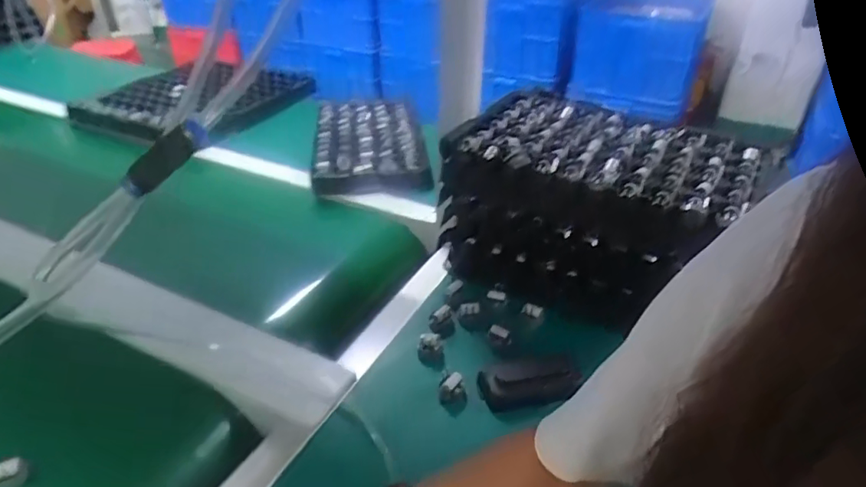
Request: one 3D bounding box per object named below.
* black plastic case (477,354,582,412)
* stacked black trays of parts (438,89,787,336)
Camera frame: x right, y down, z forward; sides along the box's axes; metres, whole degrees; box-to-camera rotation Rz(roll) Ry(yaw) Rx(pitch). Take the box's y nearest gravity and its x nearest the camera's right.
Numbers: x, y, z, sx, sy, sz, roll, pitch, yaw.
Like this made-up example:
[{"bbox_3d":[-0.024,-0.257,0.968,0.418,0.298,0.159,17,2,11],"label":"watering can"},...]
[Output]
[{"bbox_3d":[0.098,0.141,0.593,0.099,0.022,0.056,-7,35,-12],"label":"black plastic case"},{"bbox_3d":[0.203,-0.041,0.703,0.336,0.168,0.216,23,40,28],"label":"stacked black trays of parts"}]

